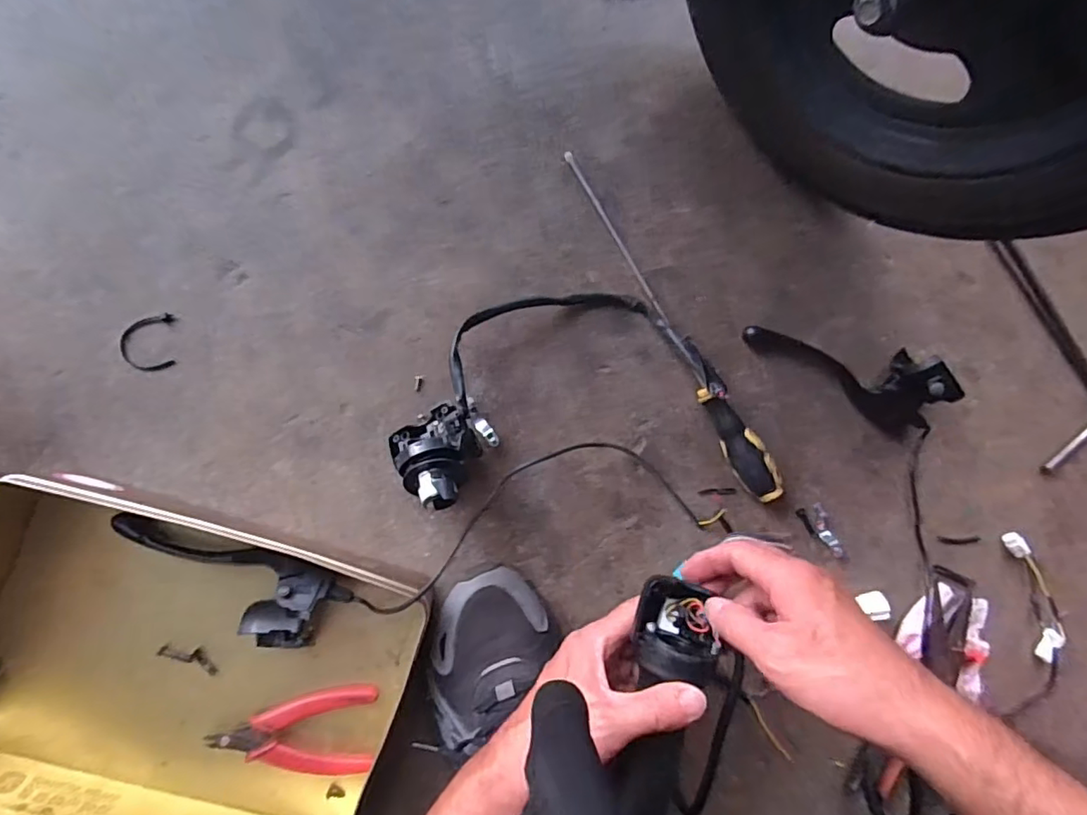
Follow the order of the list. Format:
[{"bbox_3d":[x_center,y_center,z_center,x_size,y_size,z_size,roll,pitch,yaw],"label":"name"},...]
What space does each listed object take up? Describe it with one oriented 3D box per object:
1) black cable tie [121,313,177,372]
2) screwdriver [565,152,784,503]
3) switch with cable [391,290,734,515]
[{"bbox_3d":[-0.304,-0.050,0.431,0.038,0.004,0.045,3,87,-9],"label":"black cable tie"},{"bbox_3d":[0.108,-0.068,0.475,0.026,0.030,0.334,-31,93,-9],"label":"screwdriver"},{"bbox_3d":[-0.004,-0.025,0.440,0.248,0.068,0.134,-20,91,-9],"label":"switch with cable"}]

